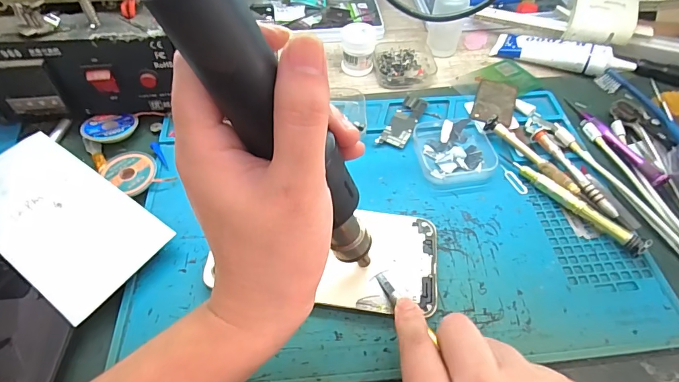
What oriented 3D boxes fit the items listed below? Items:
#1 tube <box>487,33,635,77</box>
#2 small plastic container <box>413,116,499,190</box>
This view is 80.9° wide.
[{"bbox_3d":[0.241,-0.152,0.430,0.135,0.027,0.036,24,57,15],"label":"tube"},{"bbox_3d":[0.101,-0.037,0.347,0.065,0.014,0.071,-6,55,-5],"label":"small plastic container"}]

